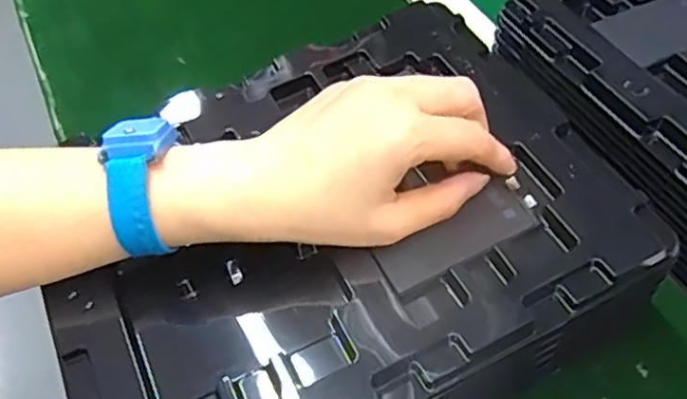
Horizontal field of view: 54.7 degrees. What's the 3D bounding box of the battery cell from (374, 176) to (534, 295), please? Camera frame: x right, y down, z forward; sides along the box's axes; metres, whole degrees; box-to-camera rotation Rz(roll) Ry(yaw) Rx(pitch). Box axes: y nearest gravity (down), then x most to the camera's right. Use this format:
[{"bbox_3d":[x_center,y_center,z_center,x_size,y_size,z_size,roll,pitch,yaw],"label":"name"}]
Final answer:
[{"bbox_3d":[0.058,0.018,0.324,0.084,0.006,0.030,-29,55,-12],"label":"battery cell"}]

